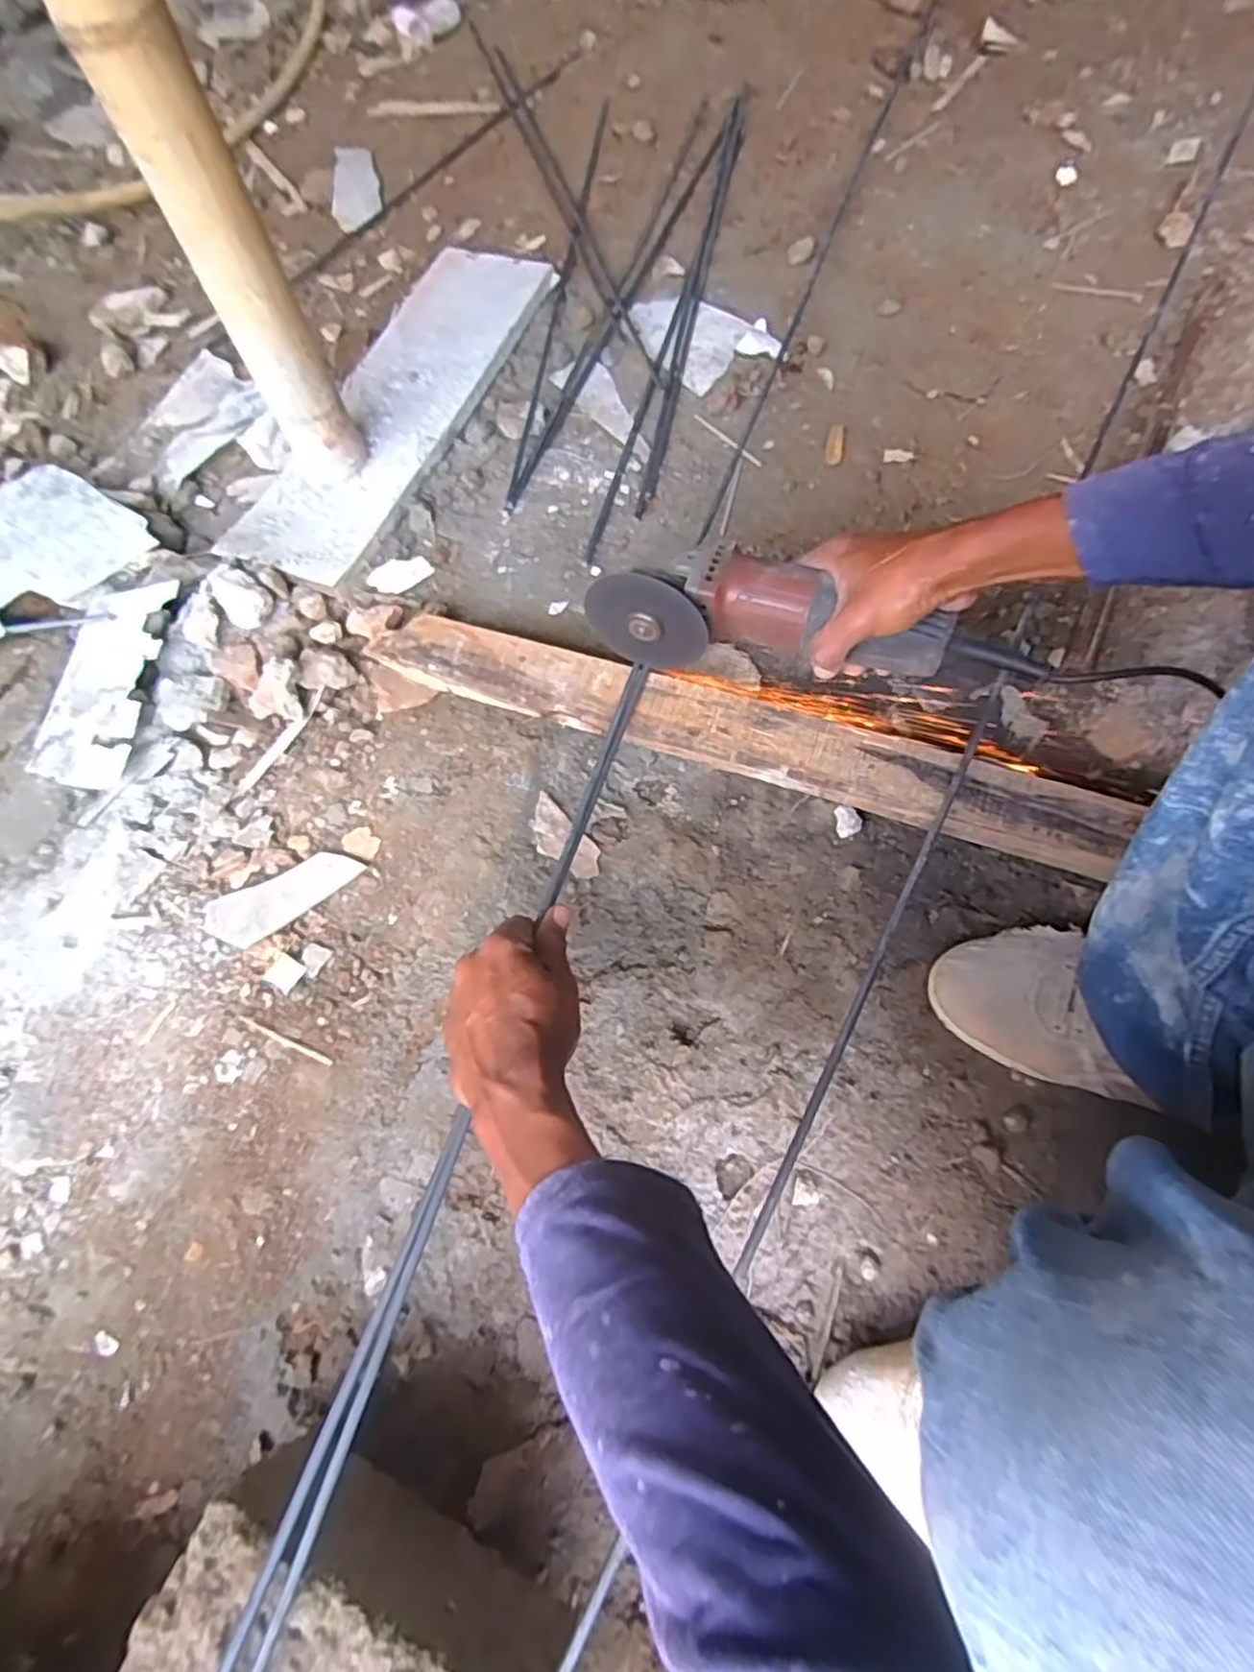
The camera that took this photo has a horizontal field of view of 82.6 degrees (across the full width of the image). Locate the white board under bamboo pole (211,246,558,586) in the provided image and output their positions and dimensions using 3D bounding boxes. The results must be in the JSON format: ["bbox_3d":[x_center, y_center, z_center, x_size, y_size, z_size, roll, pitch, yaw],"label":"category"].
[{"bbox_3d":[-0.257,-0.492,0.809,0.162,0.025,0.521,20,70,7],"label":"white board under bamboo pole"}]

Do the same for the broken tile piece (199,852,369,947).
[{"bbox_3d":[-0.280,0.051,0.584,0.127,0.007,0.047,-23,71,-9],"label":"broken tile piece"}]

